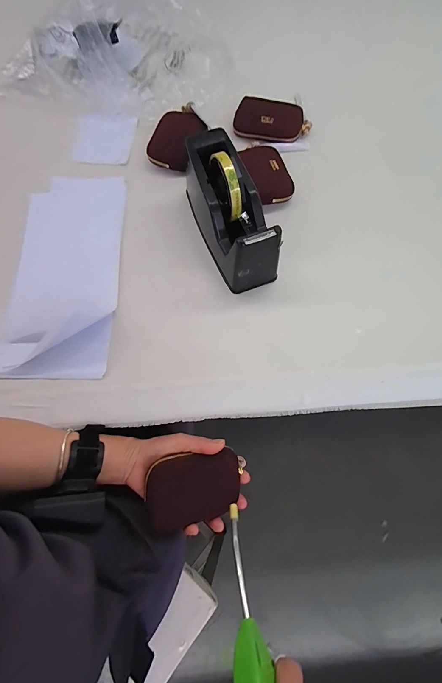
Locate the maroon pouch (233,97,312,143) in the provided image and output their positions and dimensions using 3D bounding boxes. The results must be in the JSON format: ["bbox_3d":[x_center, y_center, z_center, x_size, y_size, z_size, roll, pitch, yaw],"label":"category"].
[{"bbox_3d":[0.089,-0.380,0.520,0.129,0.022,0.083,5,69,1],"label":"maroon pouch"}]

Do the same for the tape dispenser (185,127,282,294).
[{"bbox_3d":[0.009,-0.180,0.407,0.079,0.101,0.207,-19,71,-8],"label":"tape dispenser"}]

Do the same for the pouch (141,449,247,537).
[{"bbox_3d":[-0.031,0.179,0.370,0.116,0.024,0.079,-3,86,-20],"label":"pouch"}]

